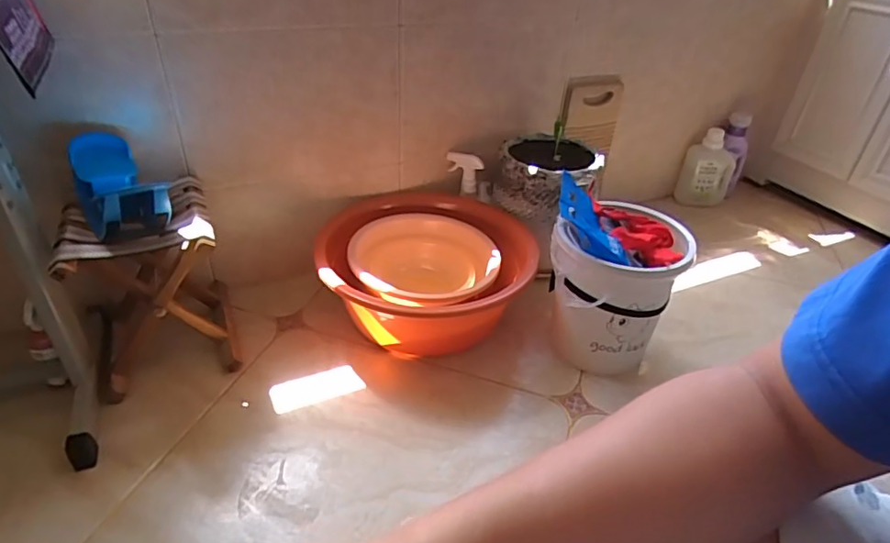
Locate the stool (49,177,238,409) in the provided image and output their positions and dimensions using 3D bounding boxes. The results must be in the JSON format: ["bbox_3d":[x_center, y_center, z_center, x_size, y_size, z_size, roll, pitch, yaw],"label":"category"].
[{"bbox_3d":[-0.549,0.021,1.018,0.236,0.302,0.261,-14,39,-24],"label":"stool"}]

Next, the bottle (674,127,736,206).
[{"bbox_3d":[0.843,-0.324,1.721,0.172,0.230,0.072,-8,36,-15],"label":"bottle"}]

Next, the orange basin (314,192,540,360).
[{"bbox_3d":[-0.040,0.016,1.185,0.424,0.188,0.450,2,35,-1],"label":"orange basin"}]

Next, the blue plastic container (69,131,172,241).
[{"bbox_3d":[-0.560,-0.134,0.921,0.107,0.129,0.223,-26,44,-35],"label":"blue plastic container"}]

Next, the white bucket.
[{"bbox_3d":[0.330,0.022,1.098,0.250,0.319,0.241,12,36,11],"label":"white bucket"}]

